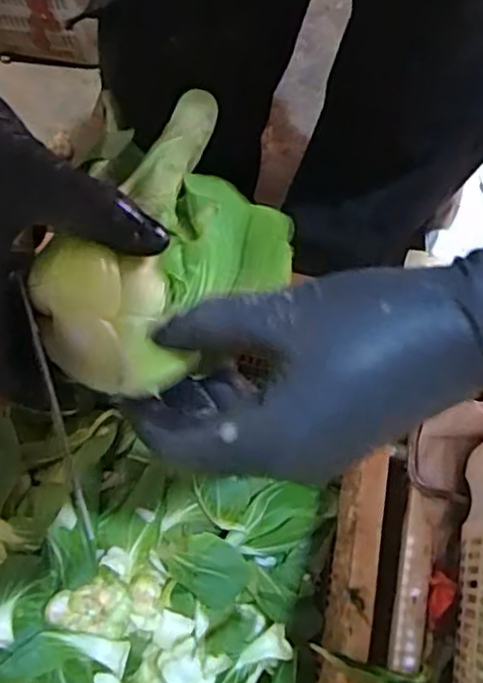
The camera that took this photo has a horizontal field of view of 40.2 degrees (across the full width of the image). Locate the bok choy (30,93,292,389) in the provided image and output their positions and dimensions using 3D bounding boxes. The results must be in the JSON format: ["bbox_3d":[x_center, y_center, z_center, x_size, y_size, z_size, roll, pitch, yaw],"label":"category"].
[{"bbox_3d":[-0.025,-0.045,0.269,0.087,0.056,0.138,13,72,2],"label":"bok choy"}]

